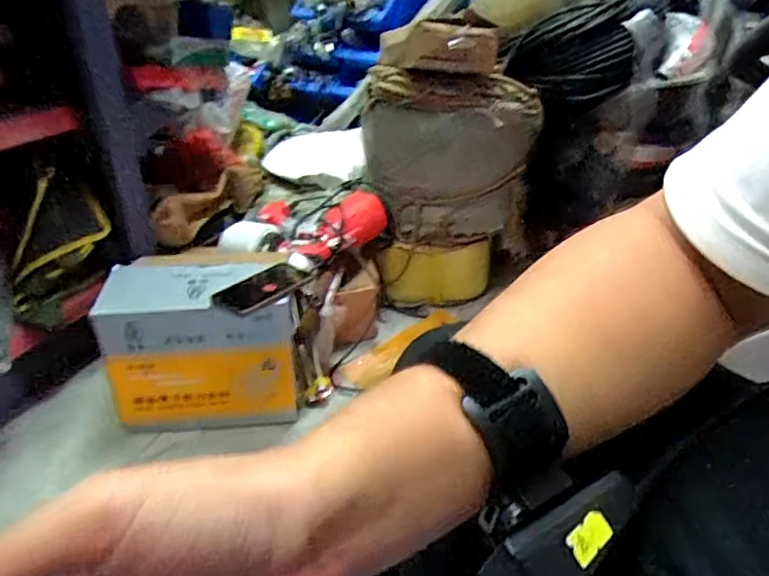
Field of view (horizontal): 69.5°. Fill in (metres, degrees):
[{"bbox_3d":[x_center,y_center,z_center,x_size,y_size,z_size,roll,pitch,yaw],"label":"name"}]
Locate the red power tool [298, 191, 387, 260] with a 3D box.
[{"bbox_3d":[-0.091,-0.123,1.184,0.085,0.085,0.220,23,50,33],"label":"red power tool"}]

